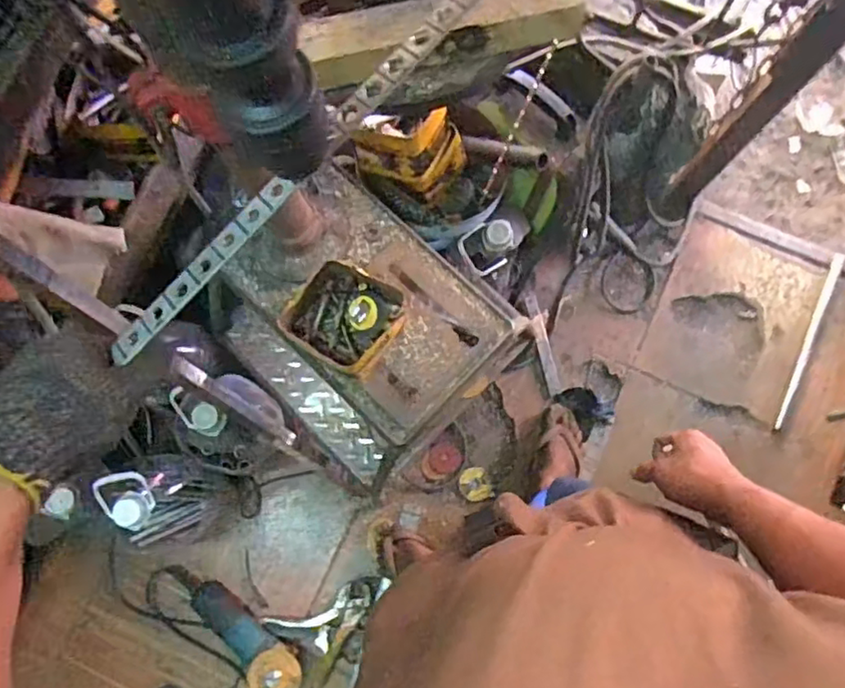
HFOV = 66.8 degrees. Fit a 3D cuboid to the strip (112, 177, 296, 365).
[{"bbox_3d":[-0.138,-0.050,0.407,0.018,0.009,0.147,44,90,9],"label":"strip"}]

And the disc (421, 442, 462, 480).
[{"bbox_3d":[0.039,0.243,1.335,0.084,0.019,0.067,-31,80,-7],"label":"disc"}]

